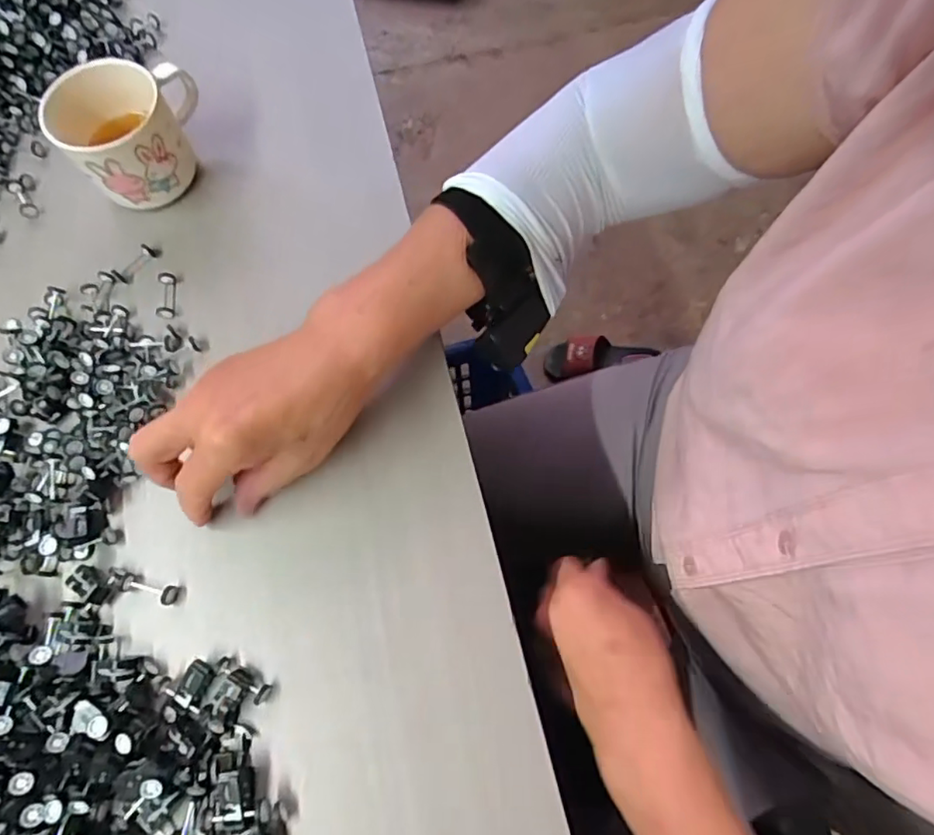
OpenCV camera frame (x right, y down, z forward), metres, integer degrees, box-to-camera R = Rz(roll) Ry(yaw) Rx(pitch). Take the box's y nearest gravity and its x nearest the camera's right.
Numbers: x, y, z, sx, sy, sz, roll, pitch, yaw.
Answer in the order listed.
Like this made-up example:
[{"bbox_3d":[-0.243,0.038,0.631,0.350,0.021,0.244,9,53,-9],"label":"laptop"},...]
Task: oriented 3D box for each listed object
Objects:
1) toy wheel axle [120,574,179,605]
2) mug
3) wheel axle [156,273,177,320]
[{"bbox_3d":[-0.179,0.097,0.323,0.032,0.008,0.011,15,71,4],"label":"toy wheel axle"},{"bbox_3d":[-0.231,-0.202,0.397,0.092,0.062,0.087,-37,74,-11],"label":"mug"},{"bbox_3d":[-0.204,-0.083,0.388,0.011,0.008,0.033,-5,71,-3],"label":"wheel axle"}]

